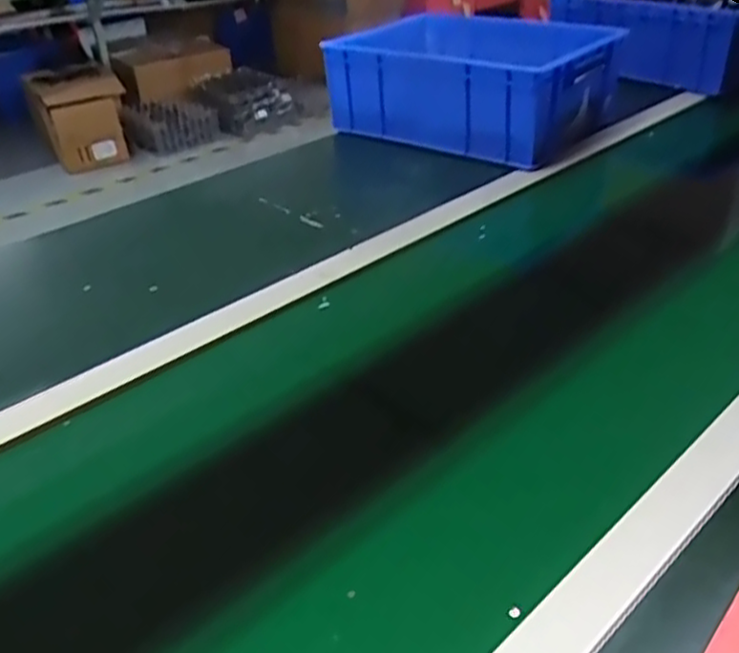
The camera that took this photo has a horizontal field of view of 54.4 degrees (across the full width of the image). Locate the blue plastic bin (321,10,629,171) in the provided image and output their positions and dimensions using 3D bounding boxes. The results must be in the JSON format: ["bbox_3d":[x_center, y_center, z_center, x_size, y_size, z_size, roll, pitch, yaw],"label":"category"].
[{"bbox_3d":[0.179,-0.405,1.203,0.479,0.160,0.258,25,41,36],"label":"blue plastic bin"}]

